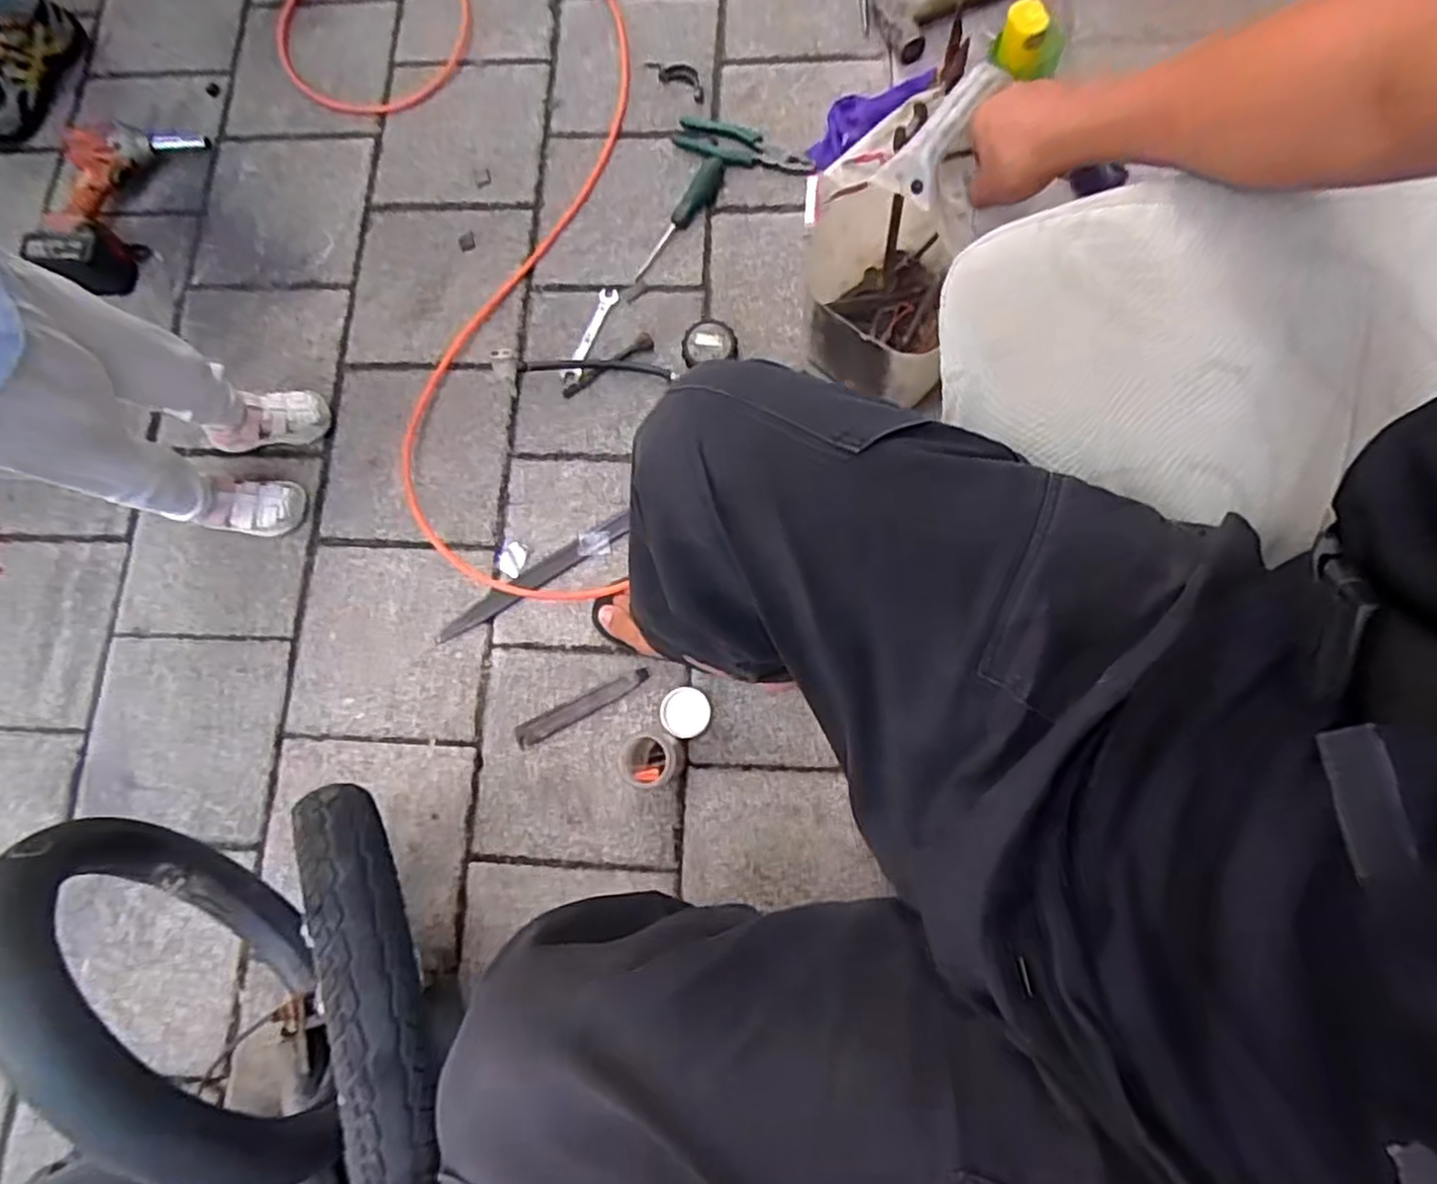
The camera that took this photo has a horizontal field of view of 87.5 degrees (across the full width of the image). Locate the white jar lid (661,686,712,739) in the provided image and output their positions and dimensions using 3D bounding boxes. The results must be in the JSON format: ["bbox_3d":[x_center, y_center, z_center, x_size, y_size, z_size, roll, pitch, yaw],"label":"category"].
[{"bbox_3d":[-0.038,0.143,0.891,0.058,0.021,0.058,0,78,1],"label":"white jar lid"}]

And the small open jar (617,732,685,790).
[{"bbox_3d":[-0.072,0.186,0.834,0.065,0.112,0.052,-6,78,0],"label":"small open jar"}]

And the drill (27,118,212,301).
[{"bbox_3d":[-0.842,-0.537,1.013,0.170,0.081,0.262,21,81,8],"label":"drill"}]

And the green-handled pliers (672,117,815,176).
[{"bbox_3d":[0.037,-0.637,1.086,0.203,0.019,0.071,20,79,5],"label":"green-handled pliers"}]

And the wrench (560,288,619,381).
[{"bbox_3d":[-0.174,-0.349,1.014,0.028,0.013,0.144,22,79,6],"label":"wrench"}]

